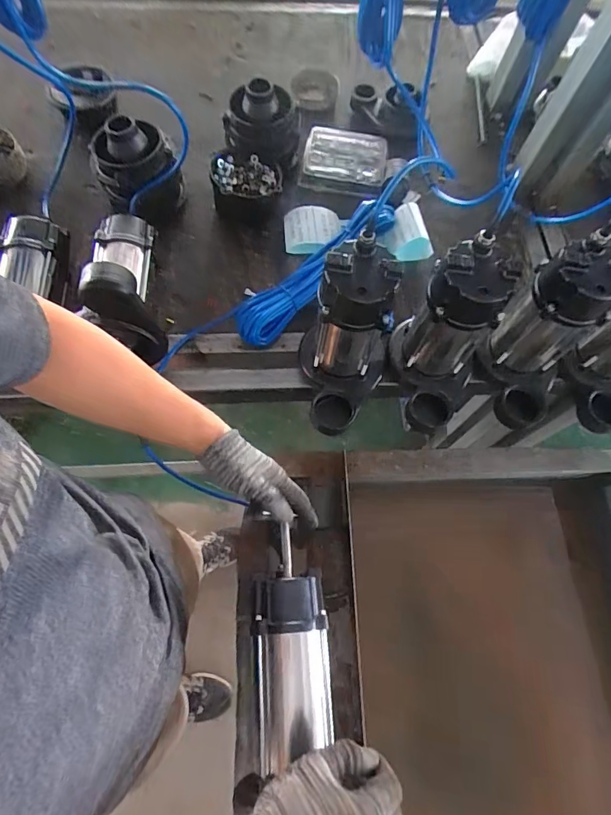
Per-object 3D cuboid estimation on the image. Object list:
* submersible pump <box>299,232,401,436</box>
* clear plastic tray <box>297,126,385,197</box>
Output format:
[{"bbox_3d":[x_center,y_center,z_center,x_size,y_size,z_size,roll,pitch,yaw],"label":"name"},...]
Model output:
[{"bbox_3d":[0.050,-0.091,0.618,0.129,0.238,0.169,18,68,5],"label":"submersible pump"},{"bbox_3d":[0.076,-0.488,0.897,0.163,0.056,0.127,8,68,1],"label":"clear plastic tray"}]

